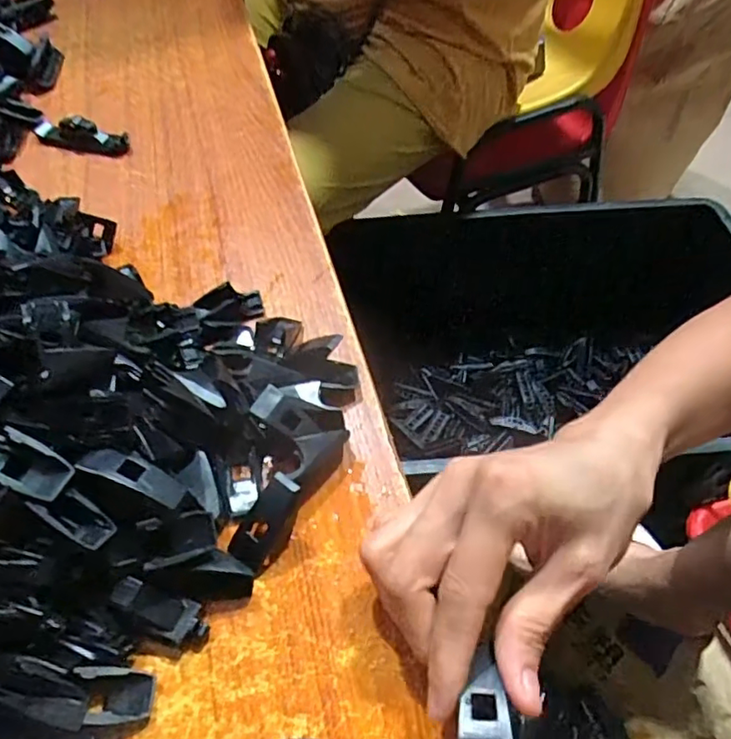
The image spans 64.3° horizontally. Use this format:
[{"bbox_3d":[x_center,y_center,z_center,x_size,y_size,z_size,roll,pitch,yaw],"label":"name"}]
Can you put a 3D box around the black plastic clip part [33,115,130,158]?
[{"bbox_3d":[-0.219,-0.180,0.442,0.079,0.016,0.020,14,54,12],"label":"black plastic clip part"}]

